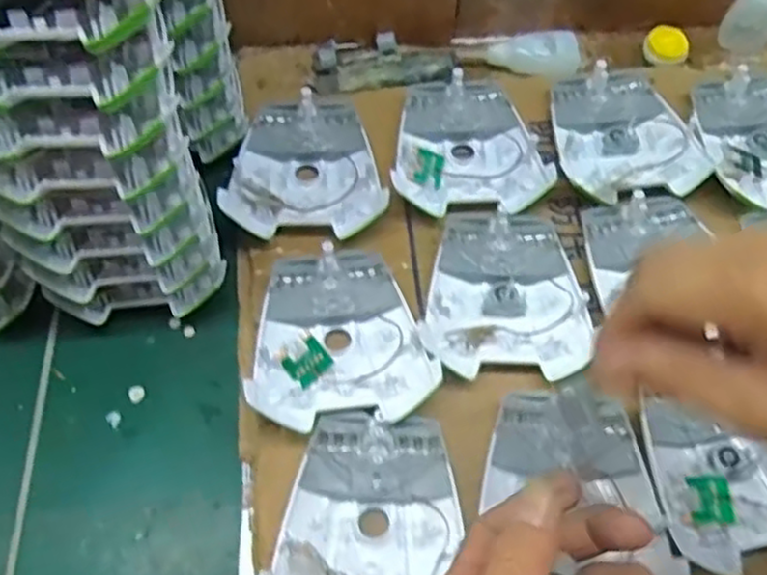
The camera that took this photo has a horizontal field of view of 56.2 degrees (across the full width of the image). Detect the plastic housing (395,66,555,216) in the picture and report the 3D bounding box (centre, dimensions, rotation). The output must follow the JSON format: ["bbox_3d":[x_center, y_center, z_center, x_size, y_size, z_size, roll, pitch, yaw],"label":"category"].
[{"bbox_3d":[0.056,-0.099,0.481,0.096,0.021,0.108,-3,61,-2],"label":"plastic housing"}]

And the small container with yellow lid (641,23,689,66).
[{"bbox_3d":[0.212,-0.182,0.538,0.032,0.012,0.029,20,63,8],"label":"small container with yellow lid"}]

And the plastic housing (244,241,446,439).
[{"bbox_3d":[-0.026,0.025,0.409,0.096,0.021,0.108,-7,61,-5],"label":"plastic housing"}]

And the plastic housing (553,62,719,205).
[{"bbox_3d":[0.158,-0.106,0.486,0.090,0.018,0.105,-9,63,-7],"label":"plastic housing"}]

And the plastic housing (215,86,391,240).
[{"bbox_3d":[-0.049,-0.083,0.469,0.096,0.023,0.110,0,61,-1],"label":"plastic housing"}]

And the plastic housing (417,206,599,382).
[{"bbox_3d":[0.073,0.000,0.428,0.095,0.015,0.109,2,61,0],"label":"plastic housing"}]

